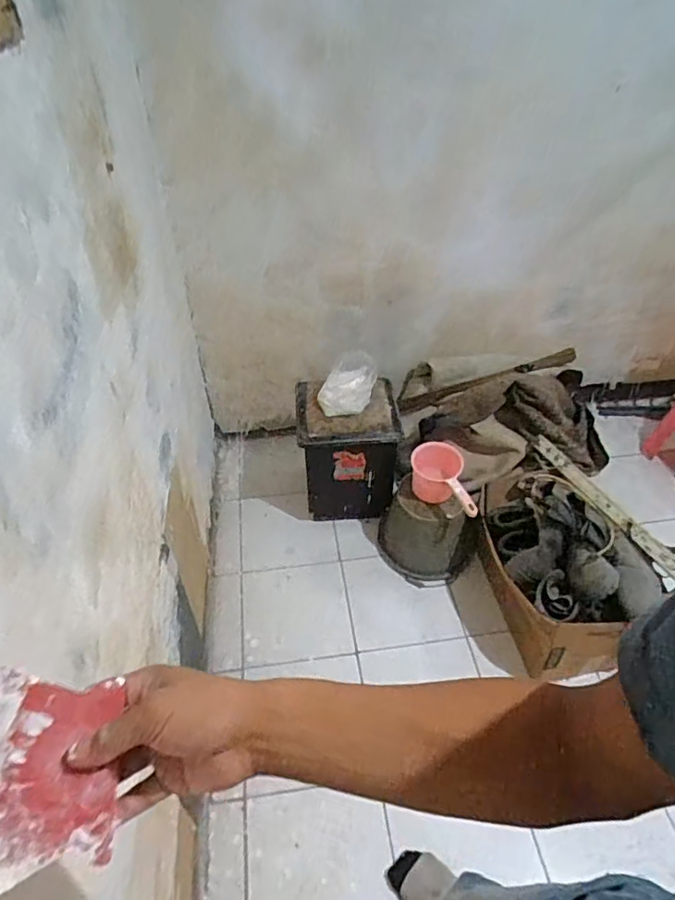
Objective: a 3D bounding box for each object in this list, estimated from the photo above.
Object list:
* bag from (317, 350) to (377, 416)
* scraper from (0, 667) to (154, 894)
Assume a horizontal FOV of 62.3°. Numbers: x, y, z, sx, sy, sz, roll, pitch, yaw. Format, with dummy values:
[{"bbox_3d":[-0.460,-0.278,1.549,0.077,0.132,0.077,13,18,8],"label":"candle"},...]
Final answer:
[{"bbox_3d":[0.043,-0.199,1.616,0.125,0.078,0.250,17,47,18],"label":"bag"},{"bbox_3d":[-0.192,0.203,0.346,0.107,0.009,0.122,8,62,-21],"label":"scraper"}]

